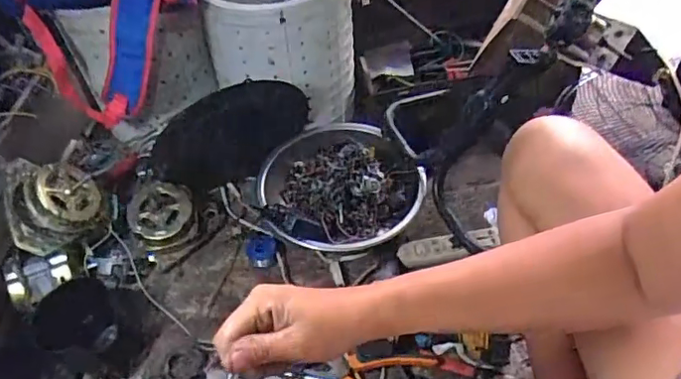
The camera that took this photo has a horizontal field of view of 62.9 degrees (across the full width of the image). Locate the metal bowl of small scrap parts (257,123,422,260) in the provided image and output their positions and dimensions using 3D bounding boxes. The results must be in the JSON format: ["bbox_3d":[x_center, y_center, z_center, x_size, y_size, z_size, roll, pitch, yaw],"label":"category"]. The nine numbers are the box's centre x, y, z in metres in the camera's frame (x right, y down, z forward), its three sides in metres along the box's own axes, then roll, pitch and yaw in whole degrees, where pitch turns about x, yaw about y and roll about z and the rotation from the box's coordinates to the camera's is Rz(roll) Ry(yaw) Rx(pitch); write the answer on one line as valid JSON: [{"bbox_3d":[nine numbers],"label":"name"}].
[{"bbox_3d":[0.008,-0.012,1.014,0.281,0.094,0.274,-4,43,4],"label":"metal bowl of small scrap parts"}]

